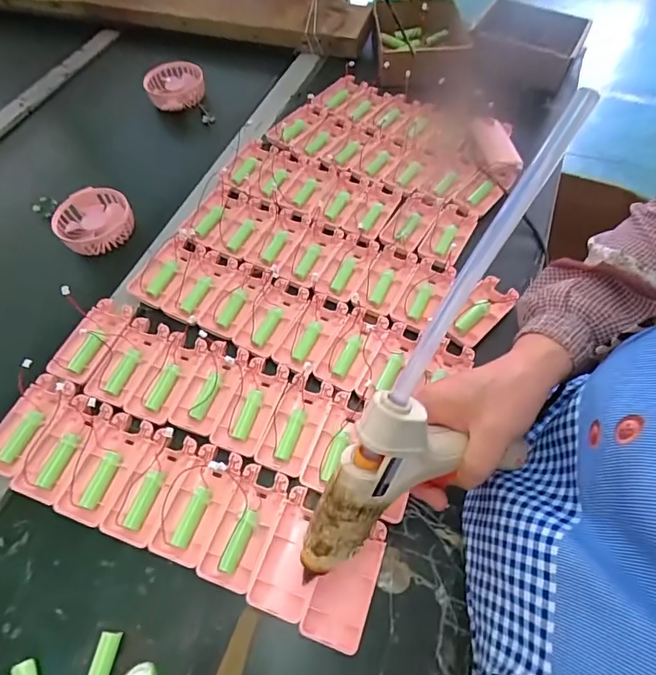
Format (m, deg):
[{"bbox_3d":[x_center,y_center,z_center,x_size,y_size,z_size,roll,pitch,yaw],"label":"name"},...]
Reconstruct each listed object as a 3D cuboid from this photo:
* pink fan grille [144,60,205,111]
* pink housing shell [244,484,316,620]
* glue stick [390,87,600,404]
[{"bbox_3d":[-0.234,-0.388,0.712,0.087,0.025,0.095,0,59,0],"label":"pink fan grille"},{"bbox_3d":[-0.027,0.175,0.376,0.045,0.017,0.092,18,60,10],"label":"pink housing shell"},{"bbox_3d":[0.082,-0.040,0.250,0.013,0.182,0.013,36,22,19],"label":"glue stick"}]

